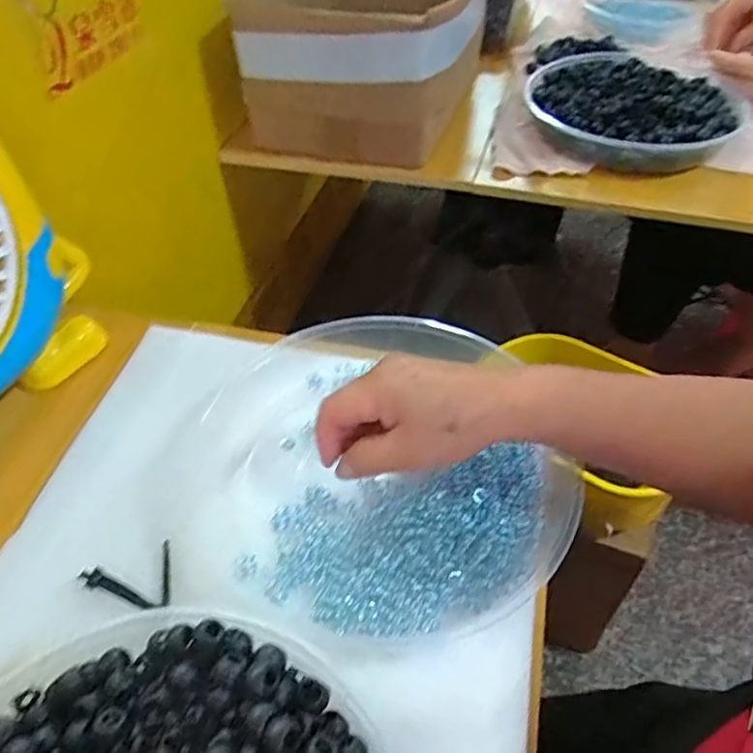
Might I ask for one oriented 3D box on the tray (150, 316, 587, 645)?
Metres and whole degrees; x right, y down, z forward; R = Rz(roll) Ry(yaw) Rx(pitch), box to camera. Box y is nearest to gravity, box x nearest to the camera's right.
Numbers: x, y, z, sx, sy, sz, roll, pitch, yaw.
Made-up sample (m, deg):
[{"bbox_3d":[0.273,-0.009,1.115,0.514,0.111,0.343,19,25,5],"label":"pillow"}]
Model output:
[{"bbox_3d":[-0.004,0.050,0.399,0.251,0.038,0.228,22,53,19],"label":"tray"}]

